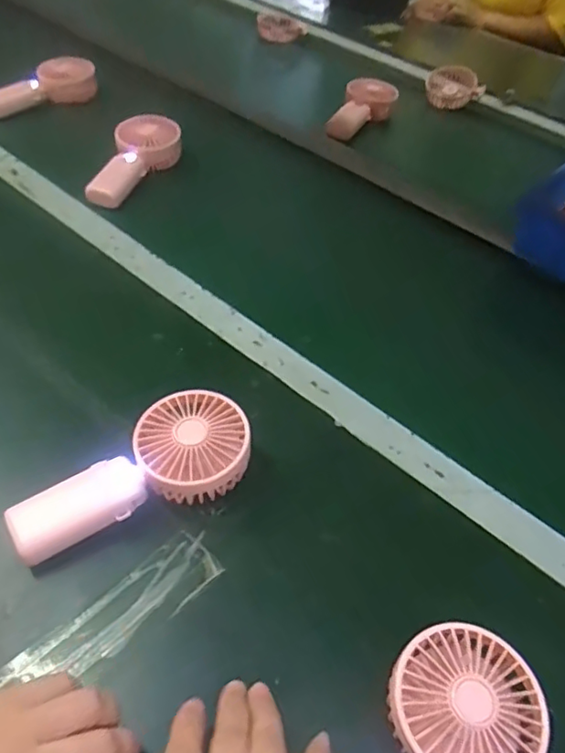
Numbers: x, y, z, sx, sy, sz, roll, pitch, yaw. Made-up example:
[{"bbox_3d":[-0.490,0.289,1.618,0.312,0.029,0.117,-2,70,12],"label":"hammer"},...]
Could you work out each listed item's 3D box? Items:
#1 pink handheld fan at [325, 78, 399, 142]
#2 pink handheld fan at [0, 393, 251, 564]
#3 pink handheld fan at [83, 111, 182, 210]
[{"bbox_3d":[0.117,-0.434,0.960,0.067,0.047,0.163,34,65,23],"label":"pink handheld fan"},{"bbox_3d":[-0.114,0.072,0.446,0.177,0.046,0.080,-19,52,-21],"label":"pink handheld fan"},{"bbox_3d":[-0.201,-0.283,0.780,0.069,0.067,0.166,22,50,14],"label":"pink handheld fan"}]

